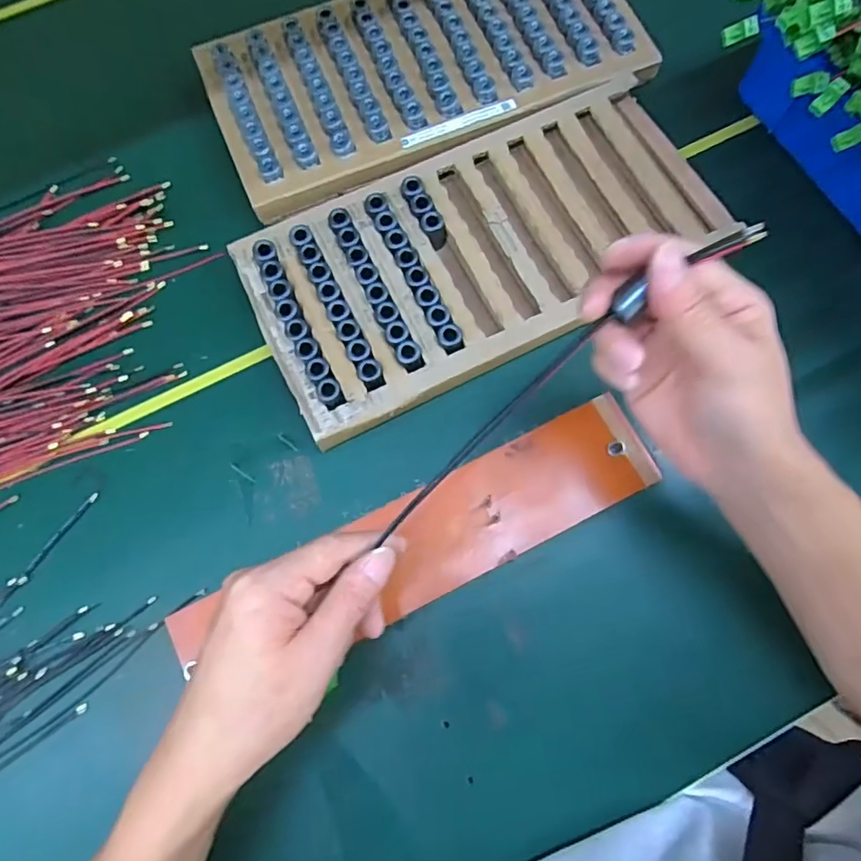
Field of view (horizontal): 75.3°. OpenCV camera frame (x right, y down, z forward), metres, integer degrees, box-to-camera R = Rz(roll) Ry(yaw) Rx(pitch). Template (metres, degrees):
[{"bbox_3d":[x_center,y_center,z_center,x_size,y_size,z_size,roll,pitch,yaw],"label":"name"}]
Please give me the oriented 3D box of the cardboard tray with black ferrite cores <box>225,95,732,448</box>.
[{"bbox_3d":[0.046,-0.139,0.420,0.355,0.022,0.167,-25,79,-5],"label":"cardboard tray with black ferrite cores"}]

